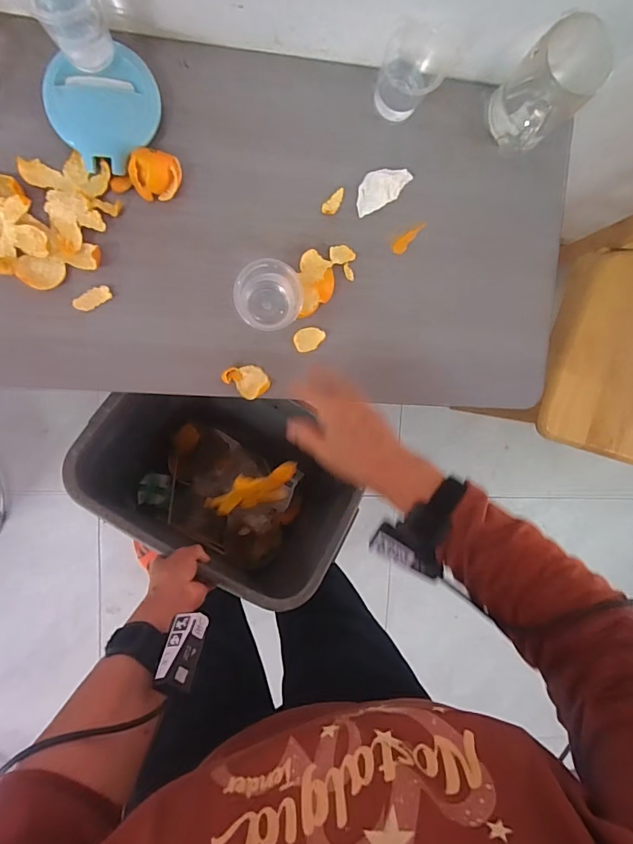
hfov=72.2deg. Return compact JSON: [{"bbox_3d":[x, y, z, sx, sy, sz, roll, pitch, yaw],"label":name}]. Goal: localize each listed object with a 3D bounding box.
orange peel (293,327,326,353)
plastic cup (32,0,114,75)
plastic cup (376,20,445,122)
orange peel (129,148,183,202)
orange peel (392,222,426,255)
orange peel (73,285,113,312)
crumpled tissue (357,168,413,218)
[{"bbox_3d":[-0.009,-0.107,0.555,0.040,0.005,0.028,-21,99,-4],"label":"orange peel"},{"bbox_3d":[-0.238,-0.395,0.430,0.053,0.063,0.049,-1,97,-7],"label":"plastic cup"},{"bbox_3d":[0.108,-0.409,0.513,0.070,0.068,0.065,-1,97,-7],"label":"plastic cup"},{"bbox_3d":[-0.182,-0.279,0.491,0.053,0.031,0.044,-1,97,-7],"label":"orange peel"},{"bbox_3d":[0.119,-0.241,0.563,0.018,0.004,0.053,39,91,-10],"label":"orange peel"},{"bbox_3d":[-0.265,-0.146,0.514,0.042,0.009,0.019,-31,100,-2],"label":"orange peel"},{"bbox_3d":[0.082,-0.293,0.540,0.075,0.013,0.040,-29,100,-3],"label":"crumpled tissue"}]

